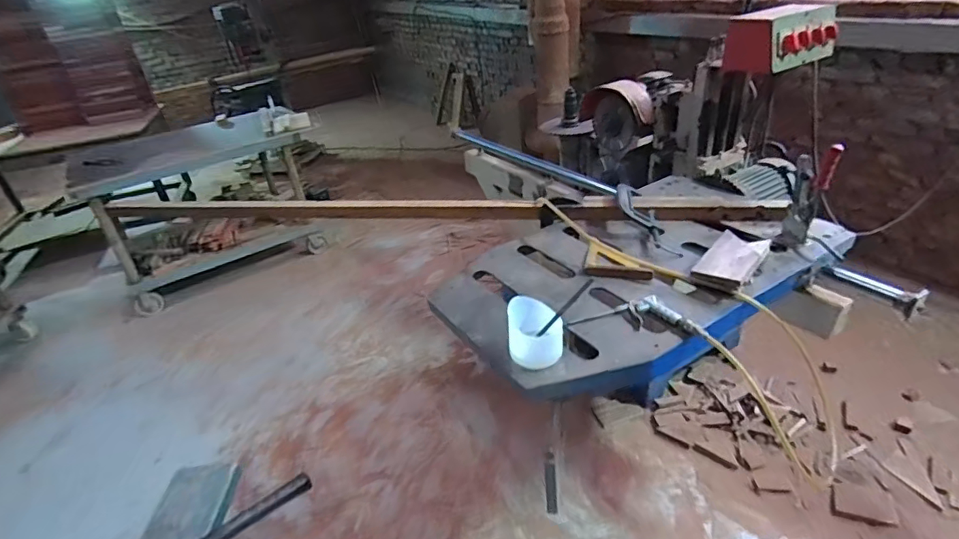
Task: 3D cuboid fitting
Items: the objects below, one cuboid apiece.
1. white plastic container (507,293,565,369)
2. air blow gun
[{"bbox_3d":[0.098,0.106,0.883,0.092,0.093,0.084,-1,32,8],"label":"white plastic container"},{"bbox_3d":[0.304,0.084,0.977,0.240,0.030,0.093,8,35,21],"label":"air blow gun"}]

